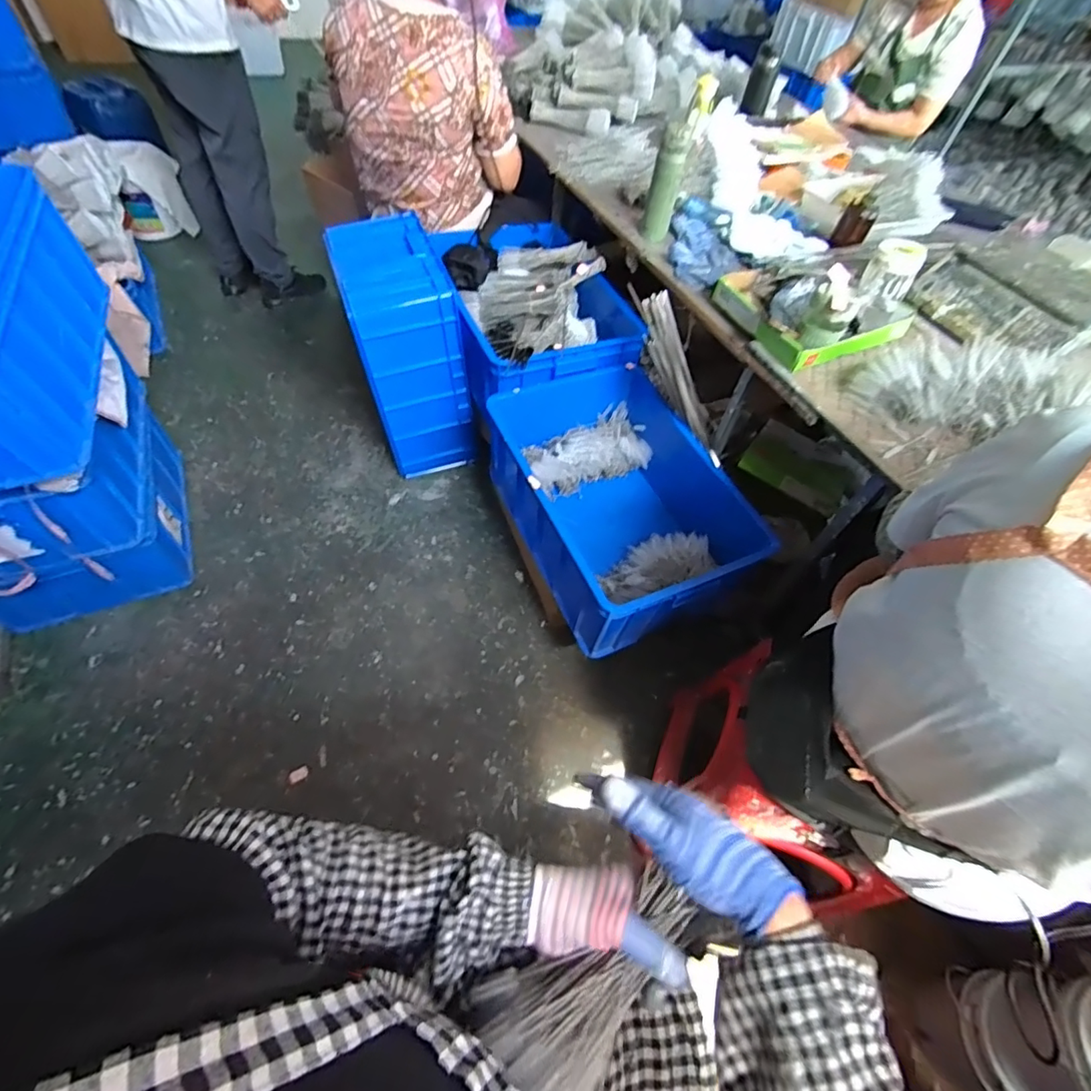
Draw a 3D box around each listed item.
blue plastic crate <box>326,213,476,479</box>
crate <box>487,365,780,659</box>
[{"bbox_3d":[-0.388,-0.516,1.489,0.254,0.601,0.341,-17,60,-15],"label":"blue plastic crate"},{"bbox_3d":[0.175,-0.094,1.259,0.439,0.267,0.600,-20,60,-17],"label":"crate"}]

